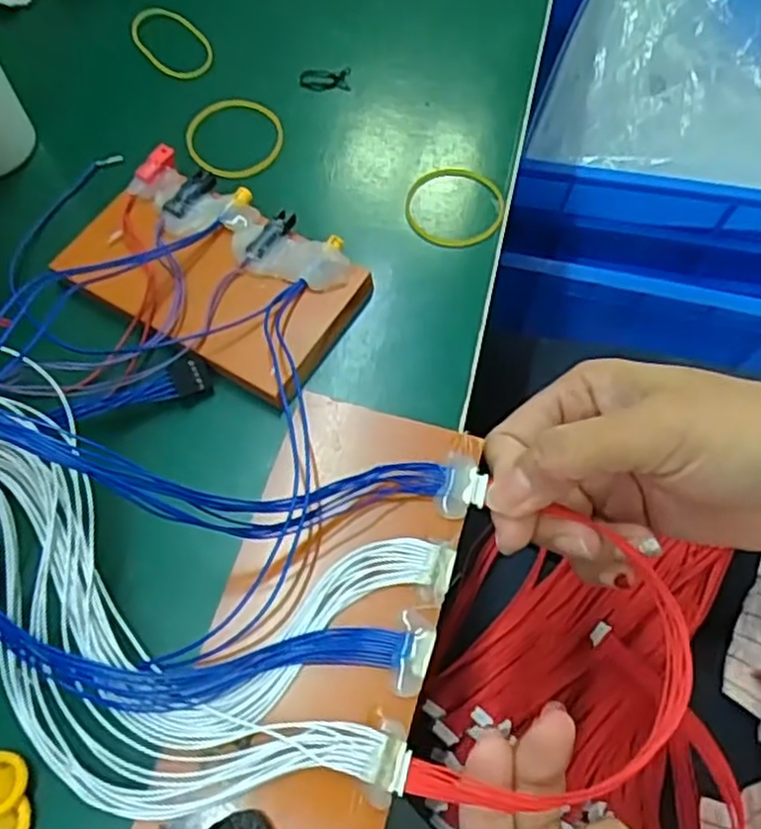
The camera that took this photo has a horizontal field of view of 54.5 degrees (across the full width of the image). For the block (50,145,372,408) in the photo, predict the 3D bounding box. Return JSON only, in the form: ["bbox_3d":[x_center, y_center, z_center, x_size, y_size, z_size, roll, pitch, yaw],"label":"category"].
[{"bbox_3d":[-0.071,-0.060,0.318,0.117,0.024,0.072,33,68,14],"label":"block"}]

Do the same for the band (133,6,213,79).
[{"bbox_3d":[-0.110,-0.199,0.396,0.034,0.008,0.055,-34,72,-16],"label":"band"}]

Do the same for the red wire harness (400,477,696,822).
[{"bbox_3d":[0.061,0.083,0.253,0.090,0.019,0.107,15,65,6],"label":"red wire harness"}]

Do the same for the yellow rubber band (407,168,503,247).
[{"bbox_3d":[0.034,-0.096,0.344,0.045,0.005,0.046,-3,65,7],"label":"yellow rubber band"}]

